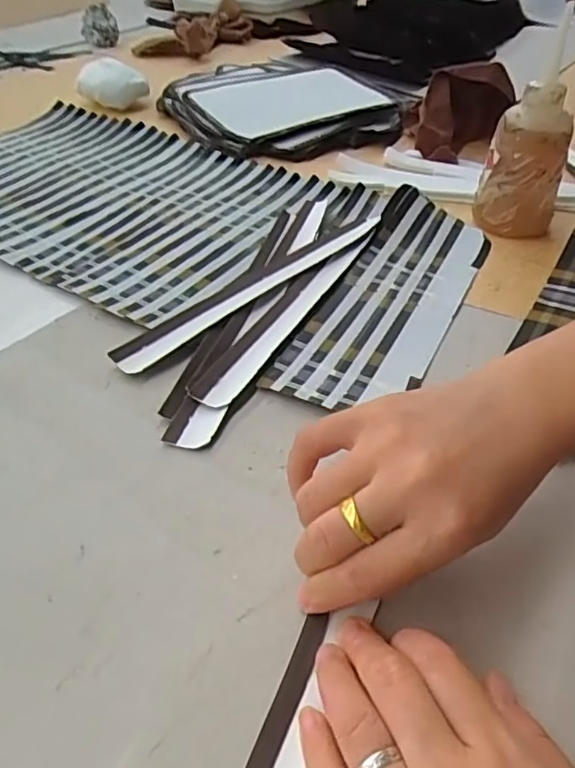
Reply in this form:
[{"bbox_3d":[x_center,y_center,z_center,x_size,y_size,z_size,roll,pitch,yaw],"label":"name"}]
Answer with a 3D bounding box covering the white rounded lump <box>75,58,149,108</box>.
[{"bbox_3d":[-0.214,-0.360,0.703,0.075,0.036,0.063,28,48,24],"label":"white rounded lump"}]

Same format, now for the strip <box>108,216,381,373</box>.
[{"bbox_3d":[-0.018,-0.077,0.433,0.034,0.006,0.260,33,50,28],"label":"strip"}]

